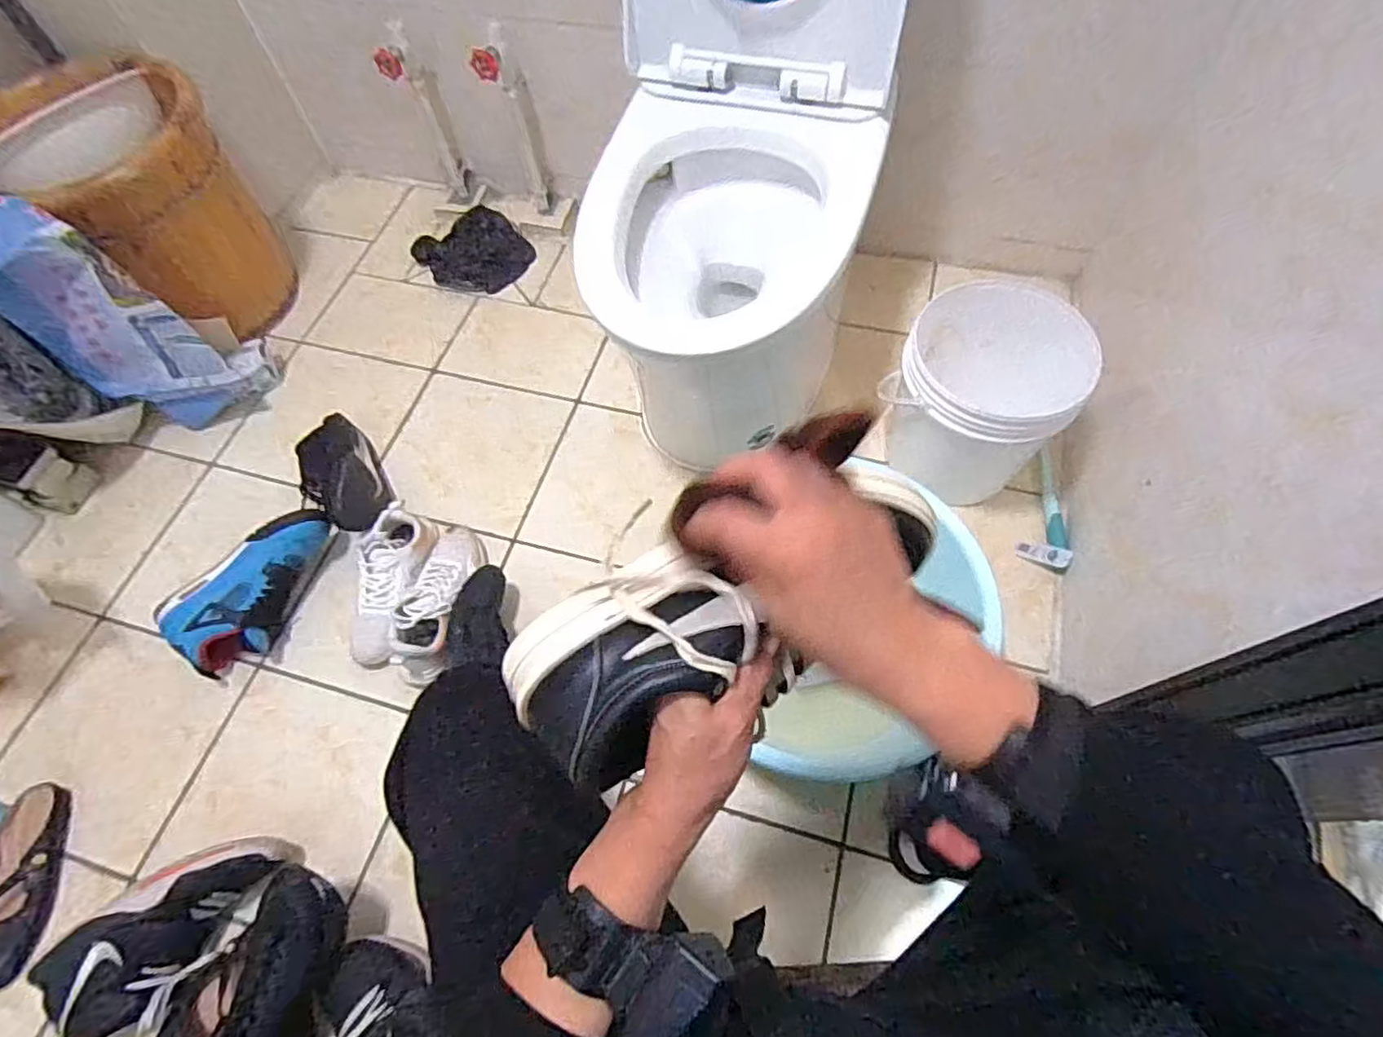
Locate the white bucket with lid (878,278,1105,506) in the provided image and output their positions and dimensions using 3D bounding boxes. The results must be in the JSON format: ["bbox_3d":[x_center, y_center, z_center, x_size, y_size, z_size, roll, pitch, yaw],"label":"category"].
[{"bbox_3d":[0.440,-0.190,1.013,0.240,0.255,0.257,-1,63,2],"label":"white bucket with lid"}]

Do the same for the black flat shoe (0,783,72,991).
[{"bbox_3d":[-0.902,0.482,0.857,0.092,0.045,0.240,-8,63,-1],"label":"black flat shoe"}]

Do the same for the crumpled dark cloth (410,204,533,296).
[{"bbox_3d":[-0.458,-0.571,1.372,0.202,0.036,0.206,-42,68,-17],"label":"crumpled dark cloth"}]

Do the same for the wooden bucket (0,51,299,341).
[{"bbox_3d":[-0.955,-0.550,1.144,0.349,0.393,0.330,-1,63,2],"label":"wooden bucket"}]

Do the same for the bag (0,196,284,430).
[{"bbox_3d":[-0.930,-0.319,1.072,0.260,0.378,0.142,-7,63,-1],"label":"bag"}]

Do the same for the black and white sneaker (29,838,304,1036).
[{"bbox_3d":[-0.640,0.504,0.794,0.291,0.106,0.144,-38,67,-15],"label":"black and white sneaker"}]

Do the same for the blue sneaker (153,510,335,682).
[{"bbox_3d":[-0.668,0.107,1.008,0.137,0.092,0.270,37,71,19],"label":"blue sneaker"}]

